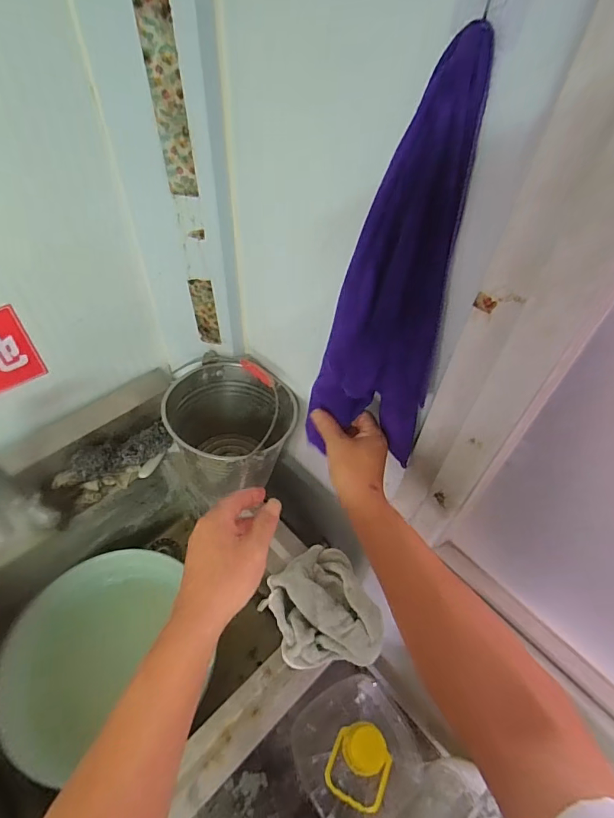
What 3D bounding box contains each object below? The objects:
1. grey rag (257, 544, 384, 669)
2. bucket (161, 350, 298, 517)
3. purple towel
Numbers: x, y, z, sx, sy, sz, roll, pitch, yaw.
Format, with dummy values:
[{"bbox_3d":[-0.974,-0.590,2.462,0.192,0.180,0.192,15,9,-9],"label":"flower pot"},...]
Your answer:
[{"bbox_3d":[0.024,0.316,0.685,0.146,0.048,0.177,-18,51,-19],"label":"grey rag"},{"bbox_3d":[-0.141,0.039,0.803,0.194,0.194,0.207,2,48,-2],"label":"bucket"},{"bbox_3d":[0.086,-0.106,0.449,0.134,0.422,0.046,22,44,13],"label":"purple towel"}]

